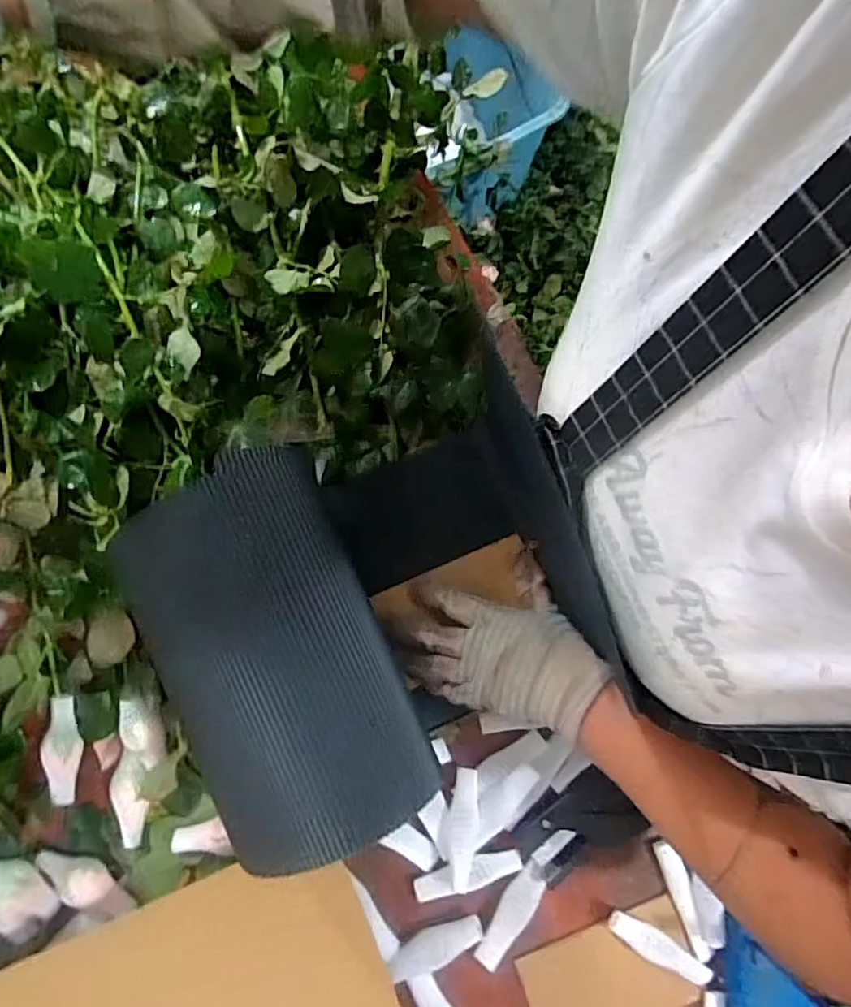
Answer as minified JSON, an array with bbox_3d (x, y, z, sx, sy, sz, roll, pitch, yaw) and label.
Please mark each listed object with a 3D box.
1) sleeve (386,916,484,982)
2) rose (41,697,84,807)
[{"bbox_3d":[0.008,0.352,0.461,0.077,0.016,0.024,-20,80,-5],"label":"sleeve"},{"bbox_3d":[-0.298,0.202,0.477,0.024,0.021,0.083,-12,79,-4],"label":"rose"}]

